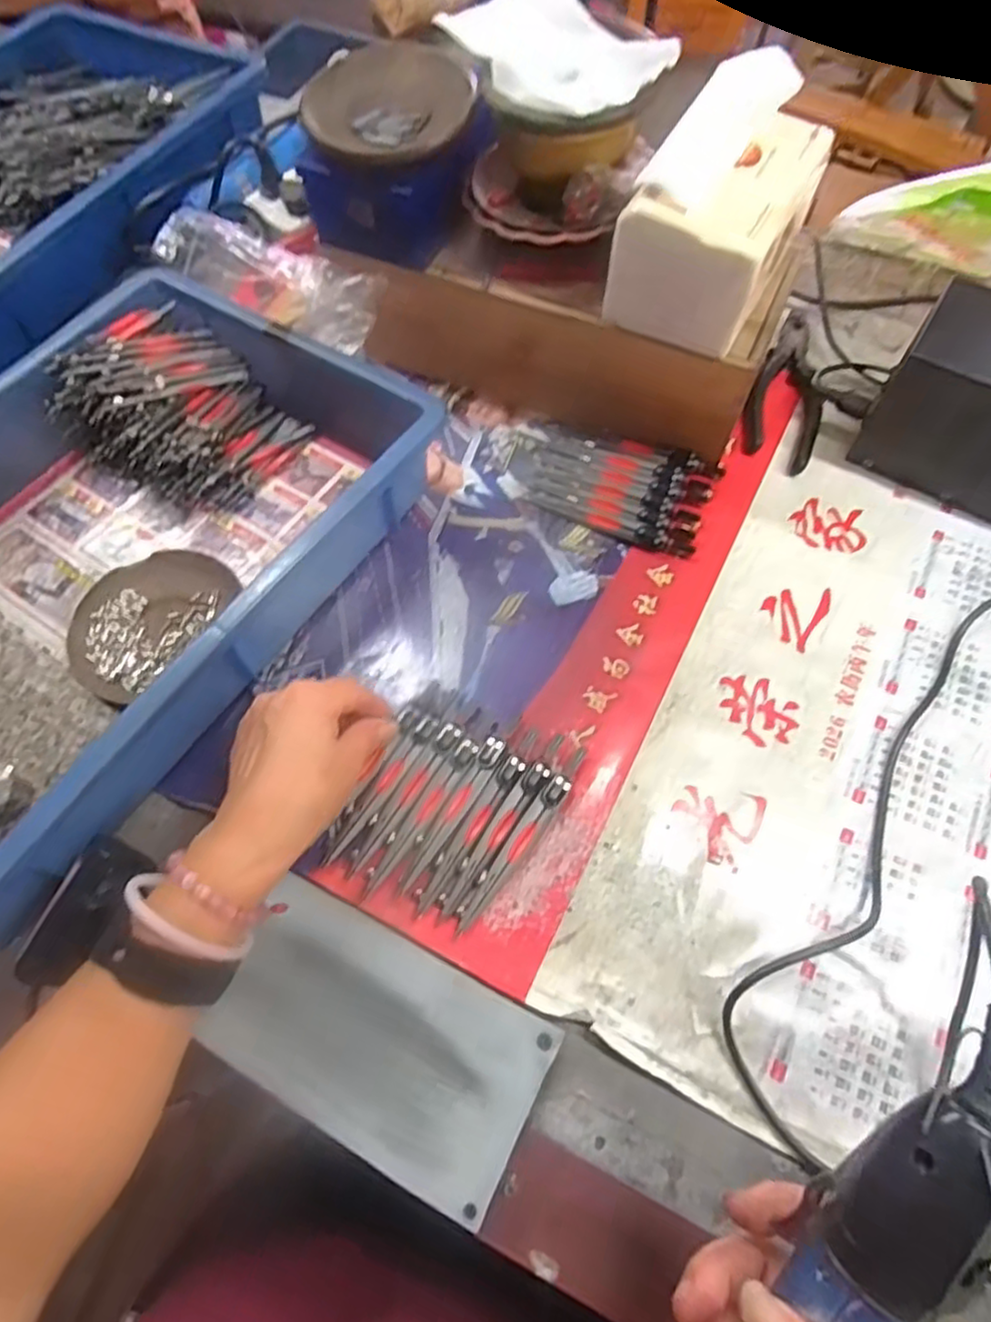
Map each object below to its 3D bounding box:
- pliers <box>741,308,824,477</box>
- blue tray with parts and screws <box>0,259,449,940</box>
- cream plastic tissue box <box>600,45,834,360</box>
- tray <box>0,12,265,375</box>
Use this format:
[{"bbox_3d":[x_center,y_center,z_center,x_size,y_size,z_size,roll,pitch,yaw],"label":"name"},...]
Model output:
[{"bbox_3d":[0.236,-0.224,0.562,0.055,0.016,0.170,15,64,8],"label":"pliers"},{"bbox_3d":[-0.263,-0.069,0.459,0.289,0.079,0.432,29,67,15],"label":"blue tray with parts and screws"},{"bbox_3d":[0.142,-0.283,0.432,0.087,0.104,0.124,27,67,14],"label":"cream plastic tissue box"},{"bbox_3d":[-0.436,-0.459,0.658,0.292,0.079,0.432,27,67,14],"label":"tray"}]

